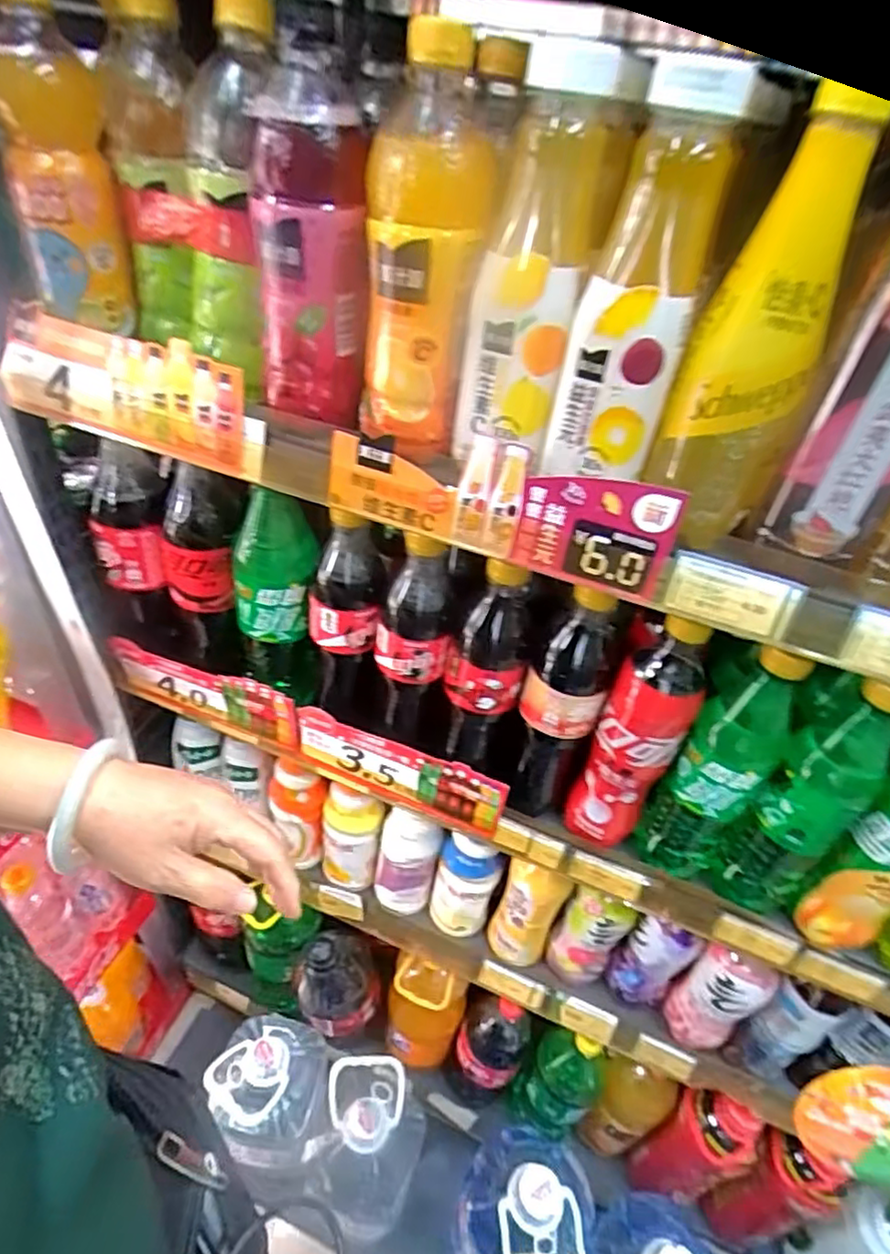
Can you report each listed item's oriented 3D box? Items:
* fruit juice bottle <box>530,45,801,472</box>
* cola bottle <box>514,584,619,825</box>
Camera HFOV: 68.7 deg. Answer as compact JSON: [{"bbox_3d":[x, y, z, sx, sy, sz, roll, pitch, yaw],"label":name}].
[{"bbox_3d":[0.099,-0.164,0.324,0.063,0.172,0.055,20,44,15],"label":"fruit juice bottle"},{"bbox_3d":[0.089,0.064,0.509,0.059,0.217,0.056,15,43,10],"label":"cola bottle"}]

